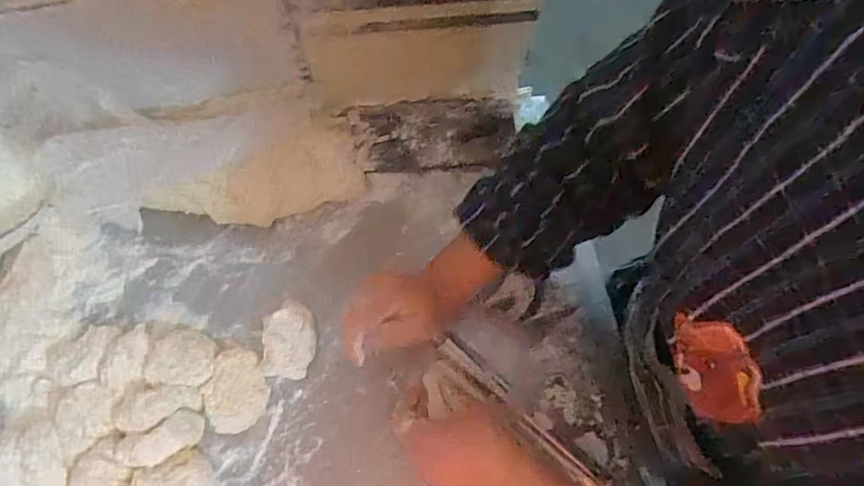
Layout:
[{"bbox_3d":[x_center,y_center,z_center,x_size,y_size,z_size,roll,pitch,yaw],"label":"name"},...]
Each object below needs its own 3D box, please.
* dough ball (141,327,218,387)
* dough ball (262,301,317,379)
[{"bbox_3d":[-0.226,0.103,0.483,0.058,0.029,0.055,1,68,-2],"label":"dough ball"},{"bbox_3d":[-0.133,0.090,0.499,0.046,0.024,0.071,-8,68,-5],"label":"dough ball"}]

